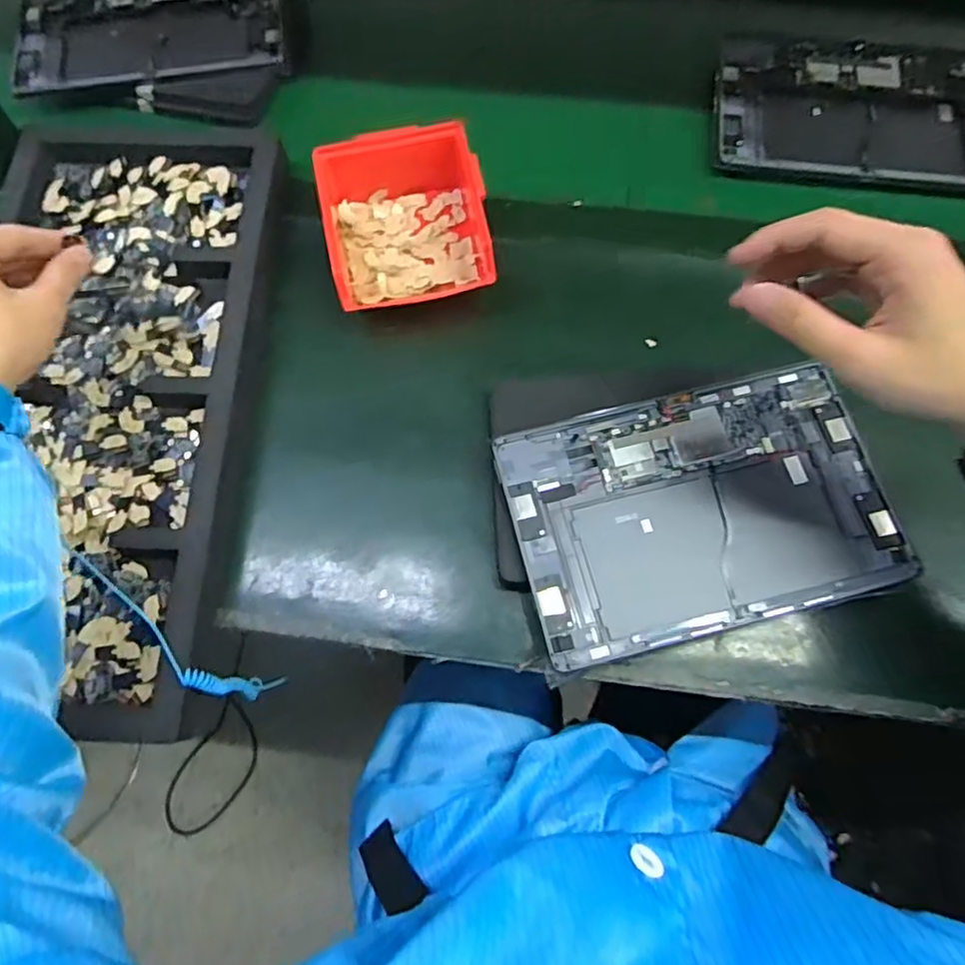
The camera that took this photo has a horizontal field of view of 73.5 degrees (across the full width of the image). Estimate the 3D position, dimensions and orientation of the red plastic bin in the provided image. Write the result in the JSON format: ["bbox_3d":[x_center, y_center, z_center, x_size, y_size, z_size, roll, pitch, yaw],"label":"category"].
[{"bbox_3d":[-0.062,-0.207,0.524,0.122,0.071,0.131,-11,68,-3],"label":"red plastic bin"}]

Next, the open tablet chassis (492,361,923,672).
[{"bbox_3d":[0.149,0.015,0.451,0.251,0.010,0.168,-13,71,-3],"label":"open tablet chassis"}]

